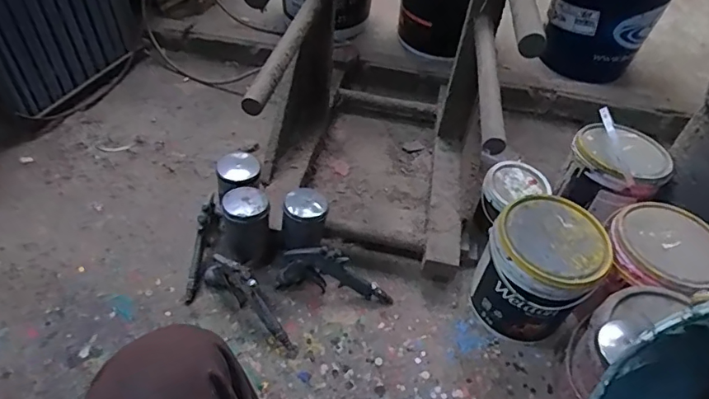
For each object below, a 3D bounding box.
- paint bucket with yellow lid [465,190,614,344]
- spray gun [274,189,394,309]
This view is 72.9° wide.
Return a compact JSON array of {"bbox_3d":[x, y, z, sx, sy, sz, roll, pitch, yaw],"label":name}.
[{"bbox_3d":[0.307,0.118,0.825,0.178,0.202,0.163,2,48,-2],"label":"paint bucket with yellow lid"},{"bbox_3d":[-0.033,0.077,0.861,0.215,0.154,0.130,7,48,2],"label":"spray gun"}]

